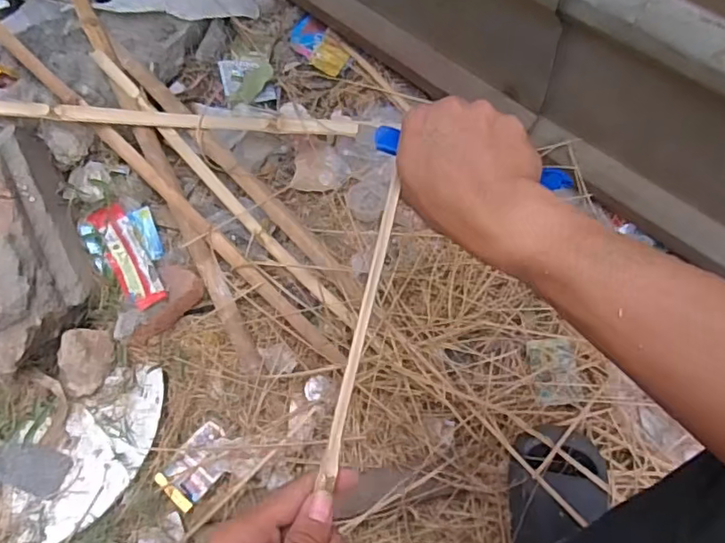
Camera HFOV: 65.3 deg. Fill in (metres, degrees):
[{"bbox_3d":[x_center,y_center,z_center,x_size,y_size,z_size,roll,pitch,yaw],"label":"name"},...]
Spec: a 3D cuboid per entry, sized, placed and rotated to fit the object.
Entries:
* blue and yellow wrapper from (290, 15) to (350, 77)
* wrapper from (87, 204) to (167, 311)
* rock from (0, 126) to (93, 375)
[{"bbox_3d":[-0.084,-0.432,1.079,0.073,0.012,0.151,-42,69,-3],"label":"blue and yellow wrapper"},{"bbox_3d":[-0.366,-0.017,0.886,0.054,0.049,0.202,-32,67,-11],"label":"wrapper"},{"bbox_3d":[-0.513,-0.042,0.818,0.154,0.113,0.349,-22,66,-7],"label":"rock"}]

